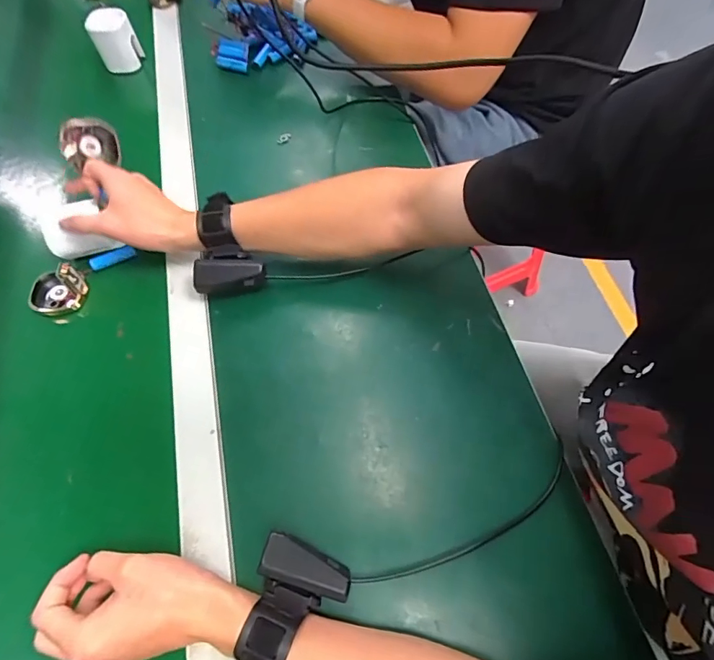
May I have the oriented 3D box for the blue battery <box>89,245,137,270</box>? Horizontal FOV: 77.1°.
[{"bbox_3d":[-0.280,-0.083,0.516,0.053,0.011,0.016,-19,63,-7],"label":"blue battery"}]

